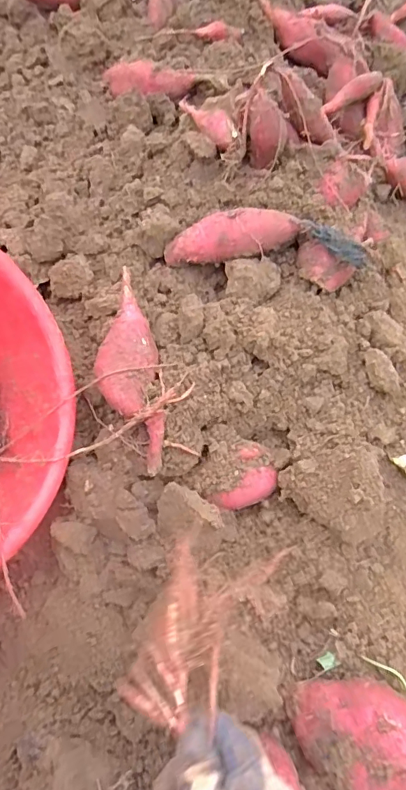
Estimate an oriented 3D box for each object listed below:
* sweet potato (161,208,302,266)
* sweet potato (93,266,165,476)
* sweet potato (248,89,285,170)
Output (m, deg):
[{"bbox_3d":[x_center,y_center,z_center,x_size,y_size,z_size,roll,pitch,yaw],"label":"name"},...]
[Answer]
[{"bbox_3d":[0.034,-0.183,0.586,0.154,0.054,0.047,-6,64,-1],"label":"sweet potato"},{"bbox_3d":[-0.077,-0.023,0.512,0.060,0.047,0.202,-8,64,-2],"label":"sweet potato"},{"bbox_3d":[0.076,-0.315,0.590,0.048,0.071,0.046,6,64,5],"label":"sweet potato"}]

